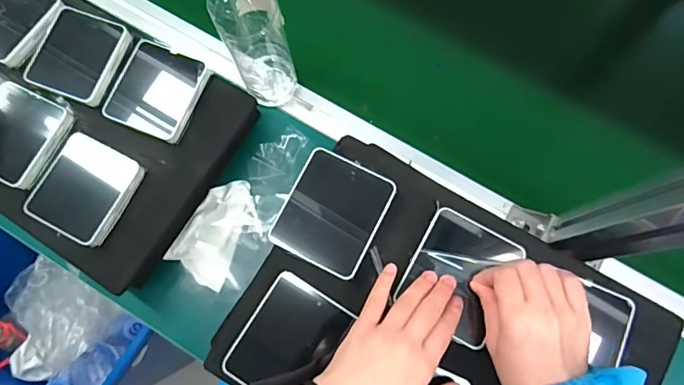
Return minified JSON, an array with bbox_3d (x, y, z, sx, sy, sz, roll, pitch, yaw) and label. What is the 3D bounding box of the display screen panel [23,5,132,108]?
[{"bbox_3d":[-0.294,-0.153,0.525,0.093,0.020,0.097,22,78,5],"label":"display screen panel"}]

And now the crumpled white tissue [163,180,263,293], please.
[{"bbox_3d":[-0.140,0.045,0.542,0.079,0.010,0.119,29,79,7],"label":"crumpled white tissue"}]

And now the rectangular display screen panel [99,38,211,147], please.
[{"bbox_3d":[-0.204,-0.112,0.513,0.092,0.022,0.093,21,78,5],"label":"rectangular display screen panel"}]

